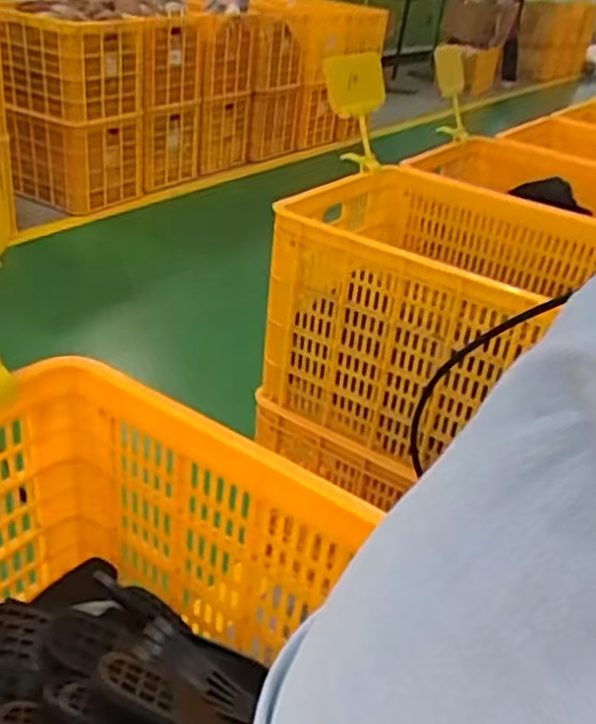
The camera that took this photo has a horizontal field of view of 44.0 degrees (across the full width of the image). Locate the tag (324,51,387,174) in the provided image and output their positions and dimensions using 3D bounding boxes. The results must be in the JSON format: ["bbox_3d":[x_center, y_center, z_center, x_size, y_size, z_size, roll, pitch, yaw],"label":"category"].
[{"bbox_3d":[0.118,-0.490,1.447,0.036,0.224,0.176,6,18,42],"label":"tag"}]

